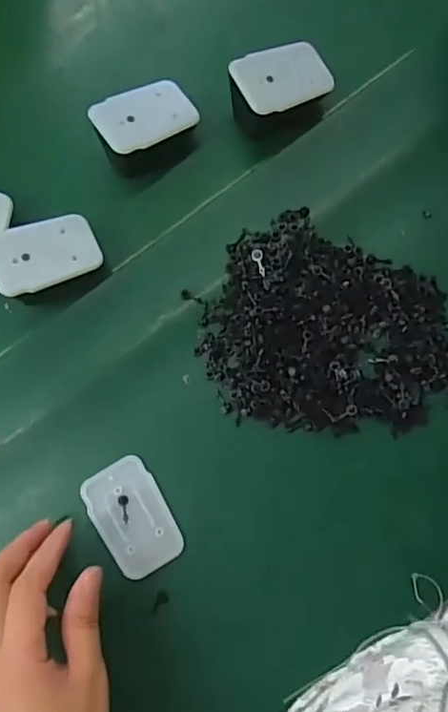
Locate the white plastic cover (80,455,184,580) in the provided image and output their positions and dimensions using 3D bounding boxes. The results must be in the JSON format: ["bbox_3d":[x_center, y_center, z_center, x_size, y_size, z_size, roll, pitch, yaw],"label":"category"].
[{"bbox_3d":[-0.058,0.102,0.364,0.045,0.007,0.069,-32,82,-3],"label":"white plastic cover"}]

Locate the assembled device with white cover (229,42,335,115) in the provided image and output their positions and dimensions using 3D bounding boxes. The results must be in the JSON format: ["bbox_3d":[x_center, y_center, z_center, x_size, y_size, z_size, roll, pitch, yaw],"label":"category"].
[{"bbox_3d":[0.041,-0.191,0.398,0.066,0.035,0.048,-27,75,-3],"label":"assembled device with white cover"}]

